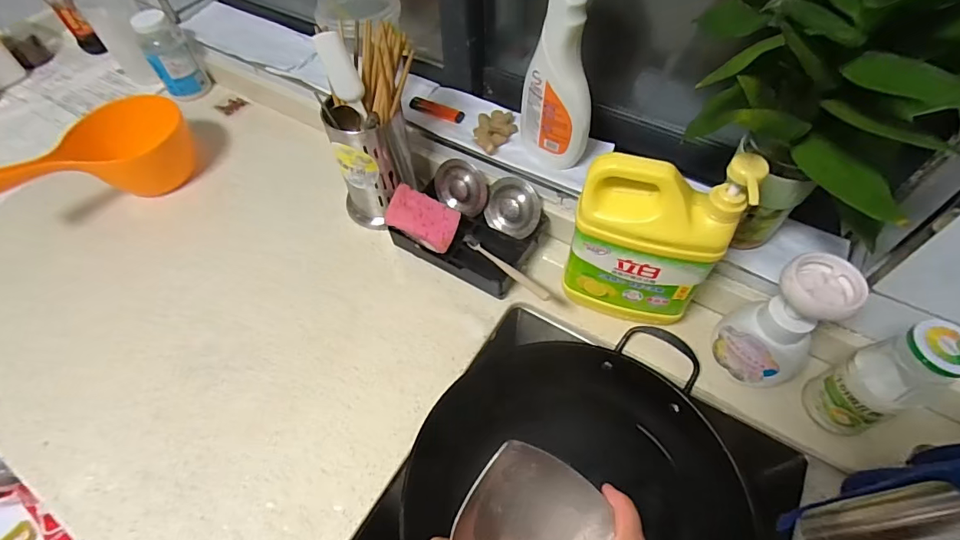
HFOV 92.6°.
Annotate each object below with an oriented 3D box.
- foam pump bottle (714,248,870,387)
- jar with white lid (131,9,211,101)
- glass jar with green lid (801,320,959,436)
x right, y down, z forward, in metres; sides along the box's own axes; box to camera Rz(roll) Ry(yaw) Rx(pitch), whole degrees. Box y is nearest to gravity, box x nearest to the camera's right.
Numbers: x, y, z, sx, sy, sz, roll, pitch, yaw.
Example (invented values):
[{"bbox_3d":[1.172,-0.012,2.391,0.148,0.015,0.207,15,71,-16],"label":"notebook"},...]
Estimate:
[{"bbox_3d":[0.305,0.058,0.470,0.079,0.168,0.068,8,57,8],"label":"foam pump bottle"},{"bbox_3d":[-0.547,-0.378,0.816,0.070,0.137,0.063,-29,59,-16],"label":"jar with white lid"},{"bbox_3d":[0.377,0.105,0.432,0.056,0.159,0.054,-1,56,2],"label":"glass jar with green lid"}]

